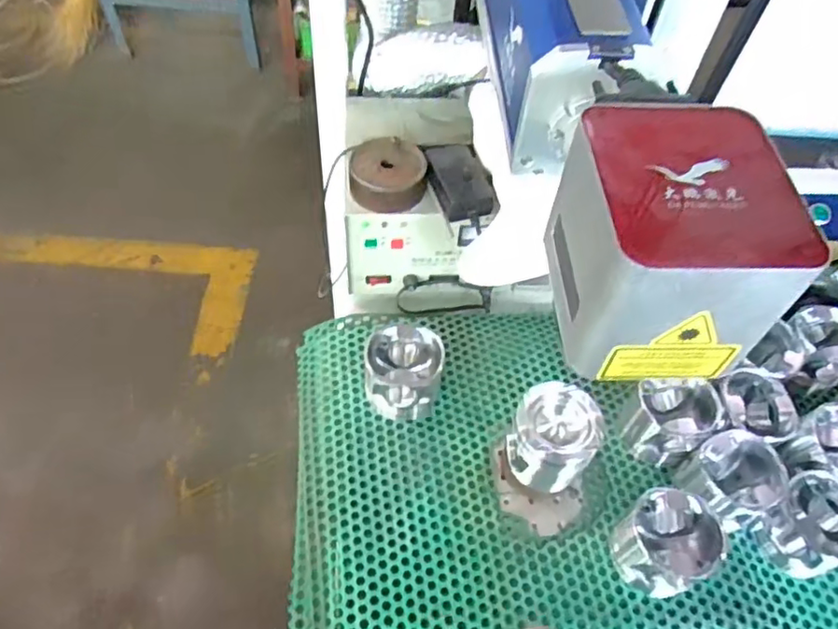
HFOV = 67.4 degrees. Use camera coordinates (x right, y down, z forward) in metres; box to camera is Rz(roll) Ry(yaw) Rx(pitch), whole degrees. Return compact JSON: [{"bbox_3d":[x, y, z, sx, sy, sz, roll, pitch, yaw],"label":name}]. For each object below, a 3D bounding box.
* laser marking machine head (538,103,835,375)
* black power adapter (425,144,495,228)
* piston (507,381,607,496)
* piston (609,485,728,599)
[{"bbox_3d":[0.132,-0.038,0.348,0.105,0.095,0.119,-1,54,-5],"label":"laser marking machine head"},{"bbox_3d":[0.045,-0.144,0.665,0.059,0.034,0.097,-7,55,-9],"label":"black power adapter"},{"bbox_3d":[0.125,0.117,0.594,0.075,0.080,0.074,2,54,-3],"label":"piston"},{"bbox_3d":[0.222,0.204,0.564,0.085,0.064,0.079,-19,58,-17],"label":"piston"}]

